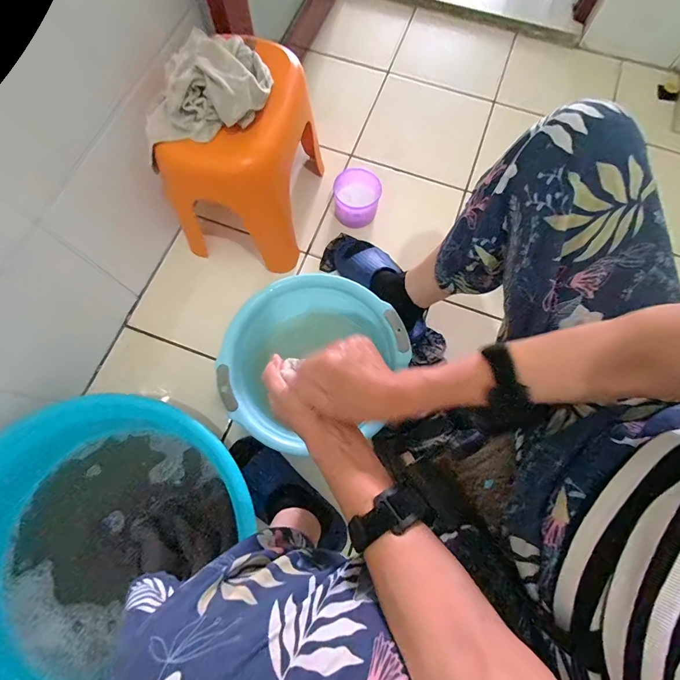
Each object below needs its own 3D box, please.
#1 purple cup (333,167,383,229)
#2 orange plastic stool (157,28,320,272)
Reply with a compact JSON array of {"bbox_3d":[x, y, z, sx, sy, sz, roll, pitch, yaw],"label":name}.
[{"bbox_3d":[0.036,-0.328,0.841,0.107,0.065,0.106,0,74,-1],"label":"purple cup"},{"bbox_3d":[-0.177,-0.346,0.716,0.214,0.283,0.288,13,74,3],"label":"orange plastic stool"}]

